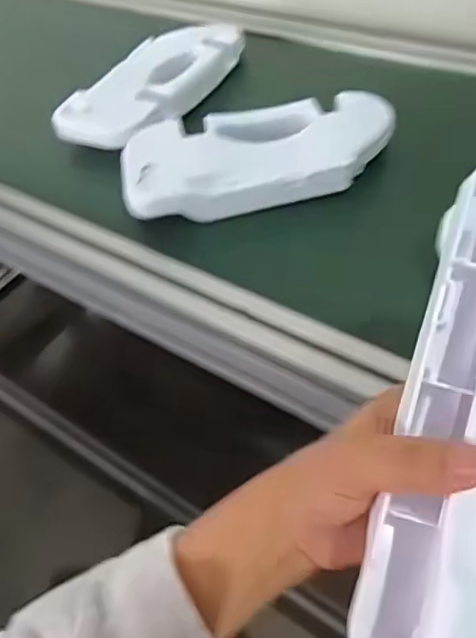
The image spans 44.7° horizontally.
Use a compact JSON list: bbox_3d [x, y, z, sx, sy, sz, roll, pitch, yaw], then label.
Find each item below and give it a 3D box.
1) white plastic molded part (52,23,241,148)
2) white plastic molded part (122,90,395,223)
[{"bbox_3d":[-0.095,-0.287,0.685,0.123,0.032,0.282,22,56,18],"label":"white plastic molded part"},{"bbox_3d":[0.021,-0.163,0.560,0.260,0.032,0.126,-11,53,-6],"label":"white plastic molded part"}]

